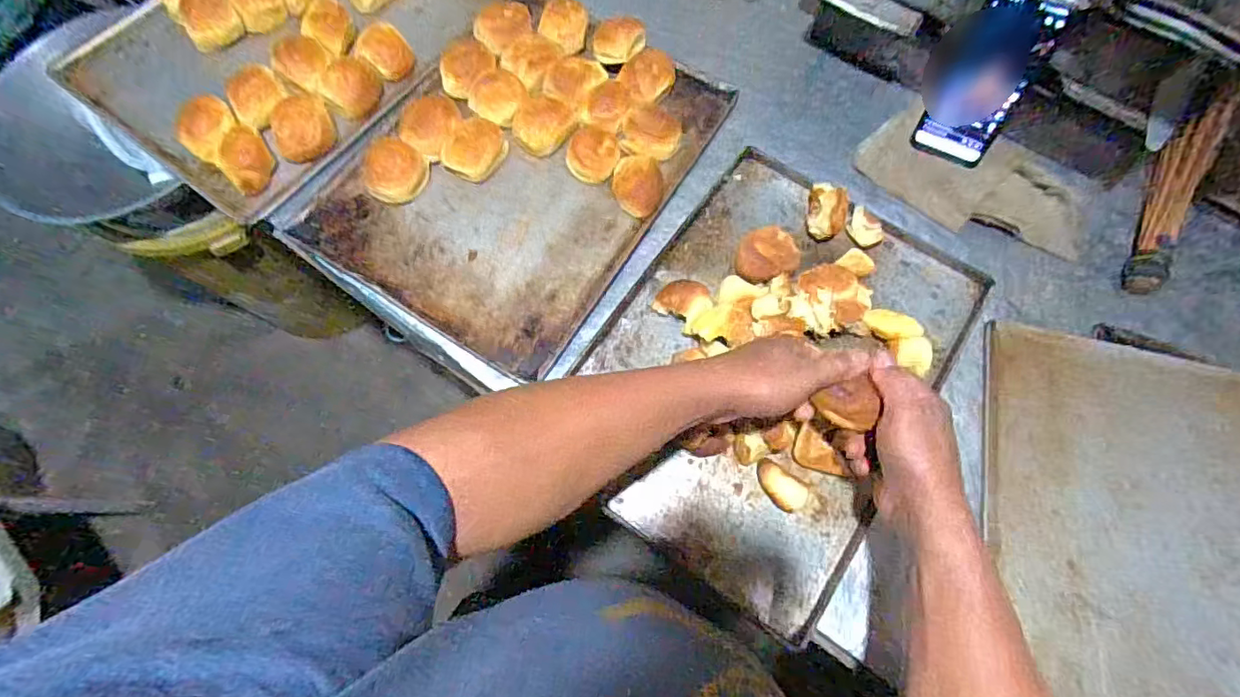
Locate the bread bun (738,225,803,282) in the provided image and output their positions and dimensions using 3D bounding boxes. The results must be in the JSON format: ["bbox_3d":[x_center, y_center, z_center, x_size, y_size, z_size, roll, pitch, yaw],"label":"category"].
[{"bbox_3d":[0.156,-0.099,0.597,0.065,0.036,0.063,-18,71,-5],"label":"bread bun"}]

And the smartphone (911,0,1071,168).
[{"bbox_3d":[0.384,-0.280,0.589,0.080,0.169,0.015,31,56,18],"label":"smartphone"}]

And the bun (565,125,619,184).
[{"bbox_3d":[-0.032,-0.222,0.638,0.061,0.031,0.057,-1,70,2],"label":"bun"}]

